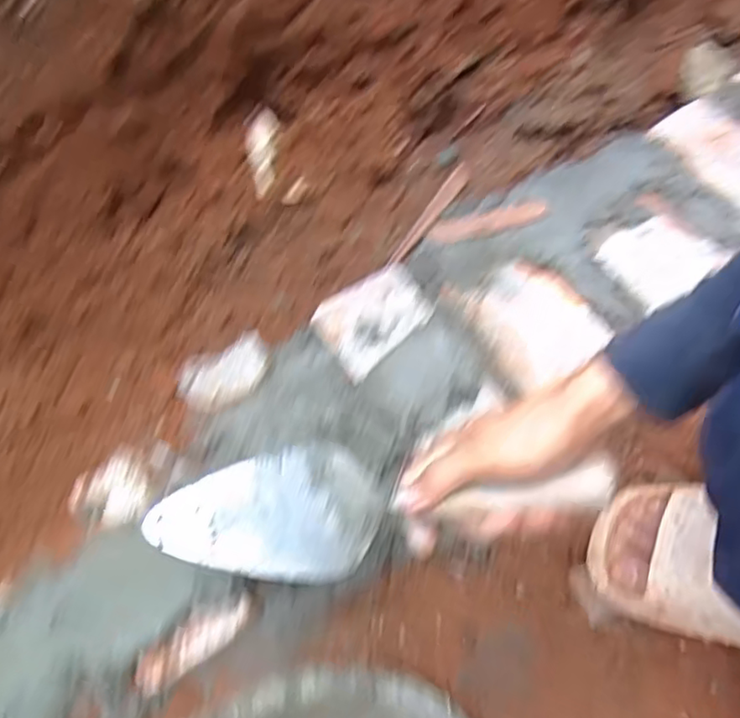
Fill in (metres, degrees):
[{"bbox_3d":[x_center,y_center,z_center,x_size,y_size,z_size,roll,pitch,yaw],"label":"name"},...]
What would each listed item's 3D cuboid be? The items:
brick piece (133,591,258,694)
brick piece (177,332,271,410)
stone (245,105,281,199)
[{"bbox_3d":[-0.150,0.240,0.524,0.119,0.021,0.034,-32,71,-9],"label":"brick piece"},{"bbox_3d":[-0.147,0.020,0.646,0.095,0.034,0.065,-26,58,0],"label":"brick piece"},{"bbox_3d":[-0.108,-0.205,0.610,0.026,0.018,0.083,5,104,5],"label":"stone"}]

